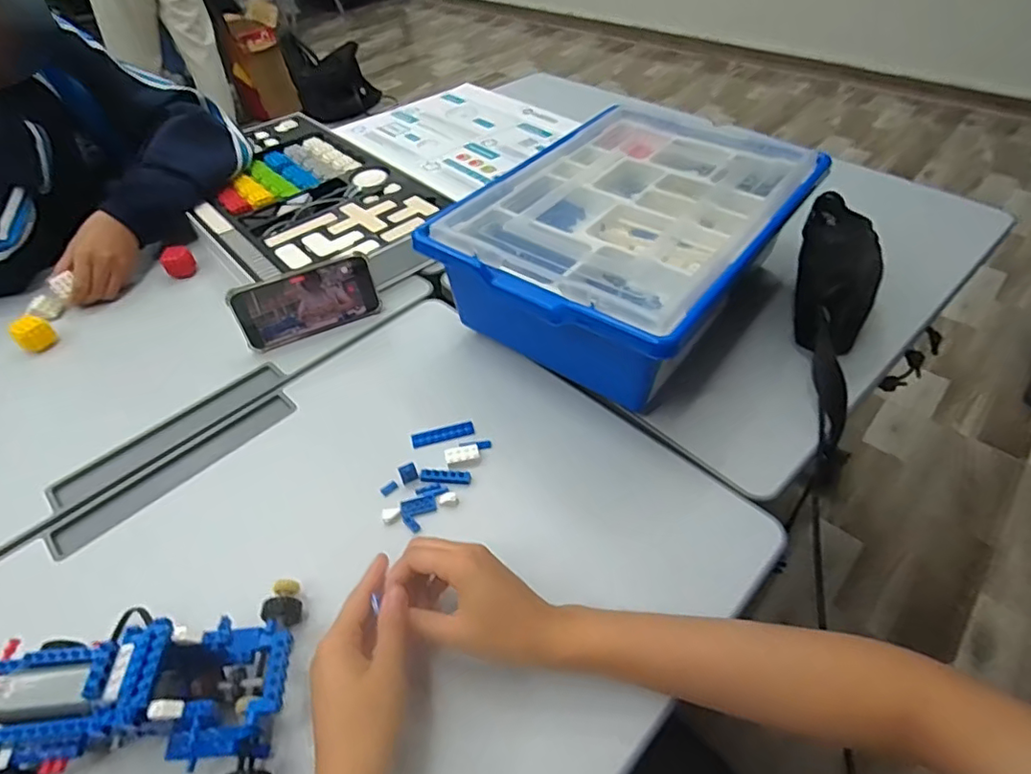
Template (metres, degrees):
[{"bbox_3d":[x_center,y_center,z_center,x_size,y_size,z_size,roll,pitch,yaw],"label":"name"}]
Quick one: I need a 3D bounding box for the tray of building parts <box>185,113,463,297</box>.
[{"bbox_3d":[-0.336,-0.290,0.856,0.289,0.049,0.532,-34,54,-26],"label":"tray of building parts"}]

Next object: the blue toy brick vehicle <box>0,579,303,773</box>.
[{"bbox_3d":[-0.262,0.200,0.385,0.216,0.089,0.135,-1,47,2],"label":"blue toy brick vehicle"}]

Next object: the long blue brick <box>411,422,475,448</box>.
[{"bbox_3d":[-0.074,0.048,0.568,0.063,0.005,0.016,-13,48,-9],"label":"long blue brick"}]

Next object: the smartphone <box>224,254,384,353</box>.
[{"bbox_3d":[-0.247,-0.102,0.664,0.161,0.080,0.011,-22,33,-16],"label":"smartphone"}]

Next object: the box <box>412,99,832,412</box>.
[{"bbox_3d":[0.126,-0.161,0.642,0.290,0.133,0.403,29,54,26],"label":"box"}]

